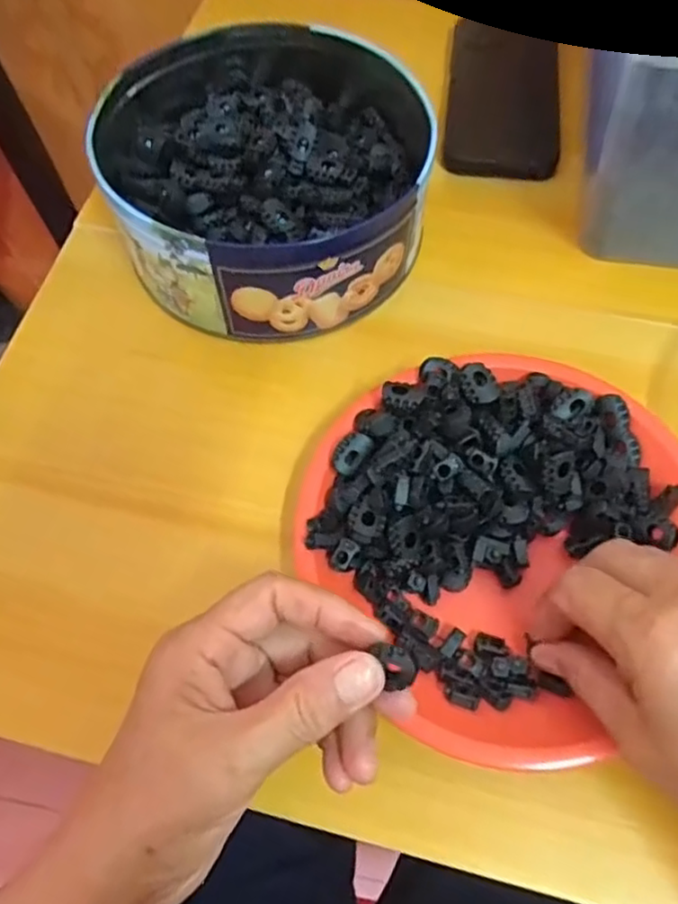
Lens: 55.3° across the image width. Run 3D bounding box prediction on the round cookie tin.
[{"bbox_3d":[-0.045,-0.177,0.411,0.187,0.089,0.223,-8,63,-2],"label":"round cookie tin"}]

